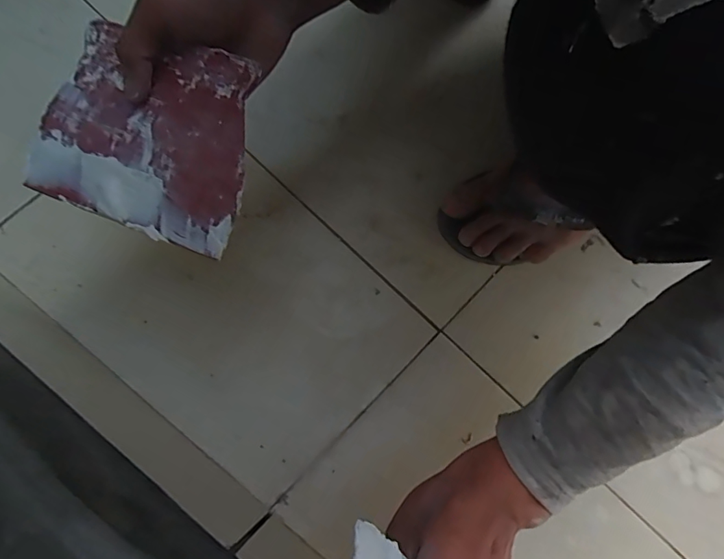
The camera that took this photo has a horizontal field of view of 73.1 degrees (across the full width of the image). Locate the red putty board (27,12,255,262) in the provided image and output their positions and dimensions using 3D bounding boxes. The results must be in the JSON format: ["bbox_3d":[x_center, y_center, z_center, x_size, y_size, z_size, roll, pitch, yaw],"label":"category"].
[{"bbox_3d":[-0.143,-0.097,0.325,0.158,0.007,0.122,20,91,13],"label":"red putty board"}]

